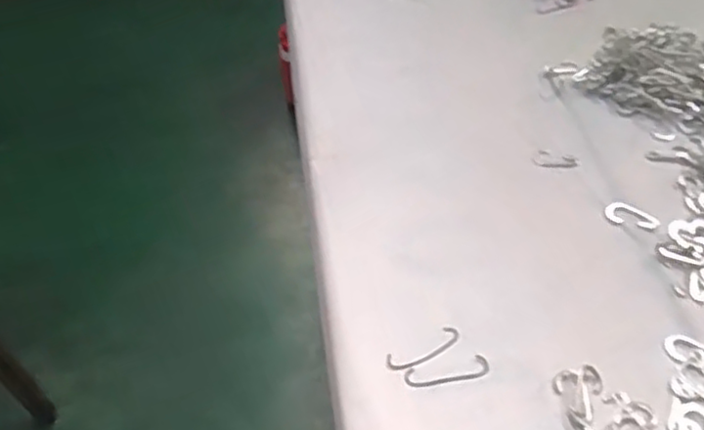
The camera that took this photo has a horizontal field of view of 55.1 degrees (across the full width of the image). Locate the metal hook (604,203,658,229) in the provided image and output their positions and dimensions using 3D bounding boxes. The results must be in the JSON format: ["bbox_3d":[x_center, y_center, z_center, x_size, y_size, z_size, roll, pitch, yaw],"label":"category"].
[{"bbox_3d":[0.208,0.001,0.500,0.037,0.006,0.017,15,51,17],"label":"metal hook"}]

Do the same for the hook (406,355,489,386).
[{"bbox_3d":[0.060,0.100,0.426,0.054,0.004,0.014,-10,48,-5],"label":"hook"}]

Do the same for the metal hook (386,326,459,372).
[{"bbox_3d":[0.047,0.088,0.438,0.054,0.004,0.015,-24,51,-17],"label":"metal hook"}]

